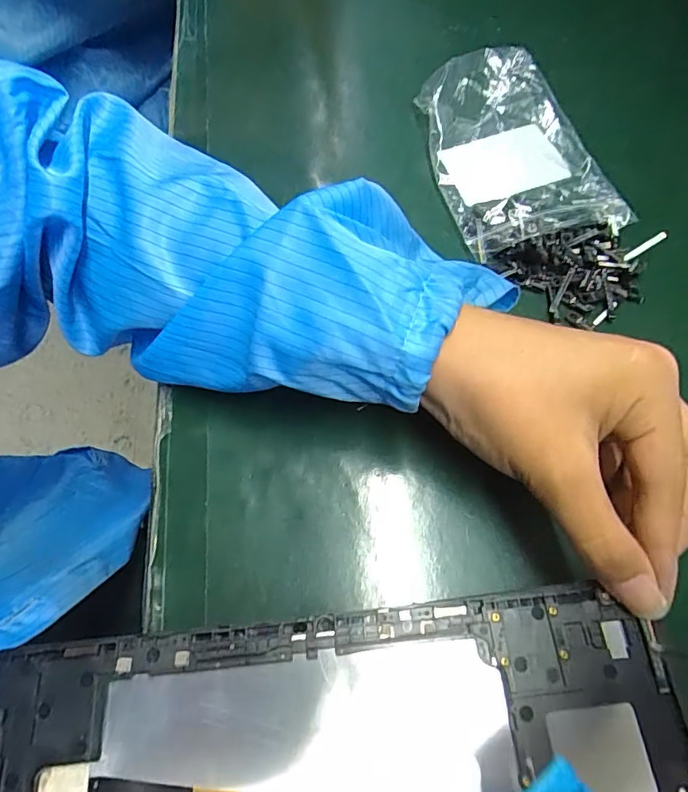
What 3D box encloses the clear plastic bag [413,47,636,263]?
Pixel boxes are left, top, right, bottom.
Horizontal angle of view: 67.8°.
[{"bbox_3d":[0.100,-0.152,0.309,0.093,0.024,0.138,-16,66,-8],"label":"clear plastic bag"}]

